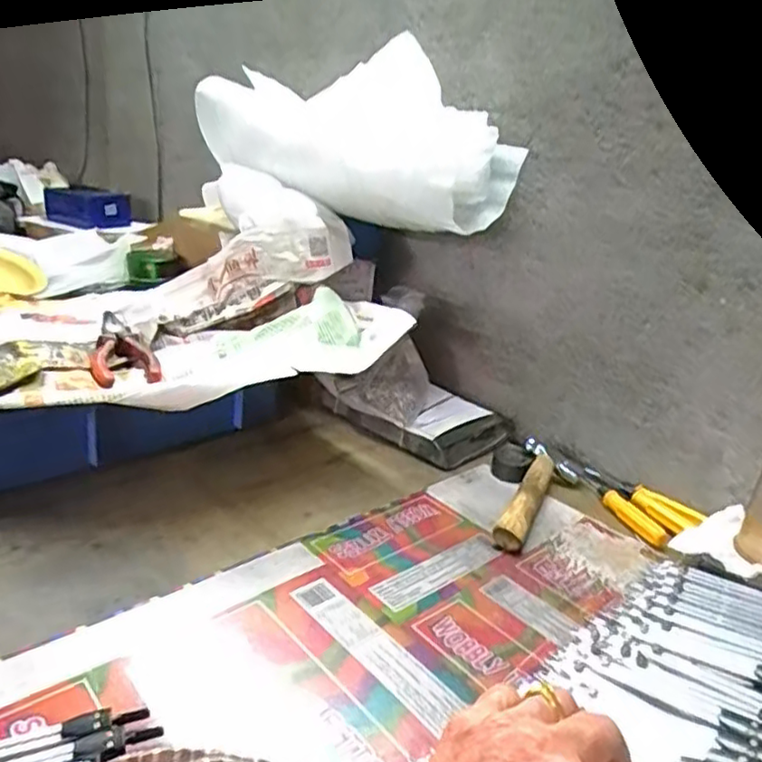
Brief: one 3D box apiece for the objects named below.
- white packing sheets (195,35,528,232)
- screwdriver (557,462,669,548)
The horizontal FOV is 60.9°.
[{"bbox_3d":[-0.046,-0.265,0.704,0.380,0.158,0.130,25,28,39],"label":"white packing sheets"},{"bbox_3d":[0.210,0.109,0.586,0.023,0.013,0.127,-6,23,-25],"label":"screwdriver"}]

